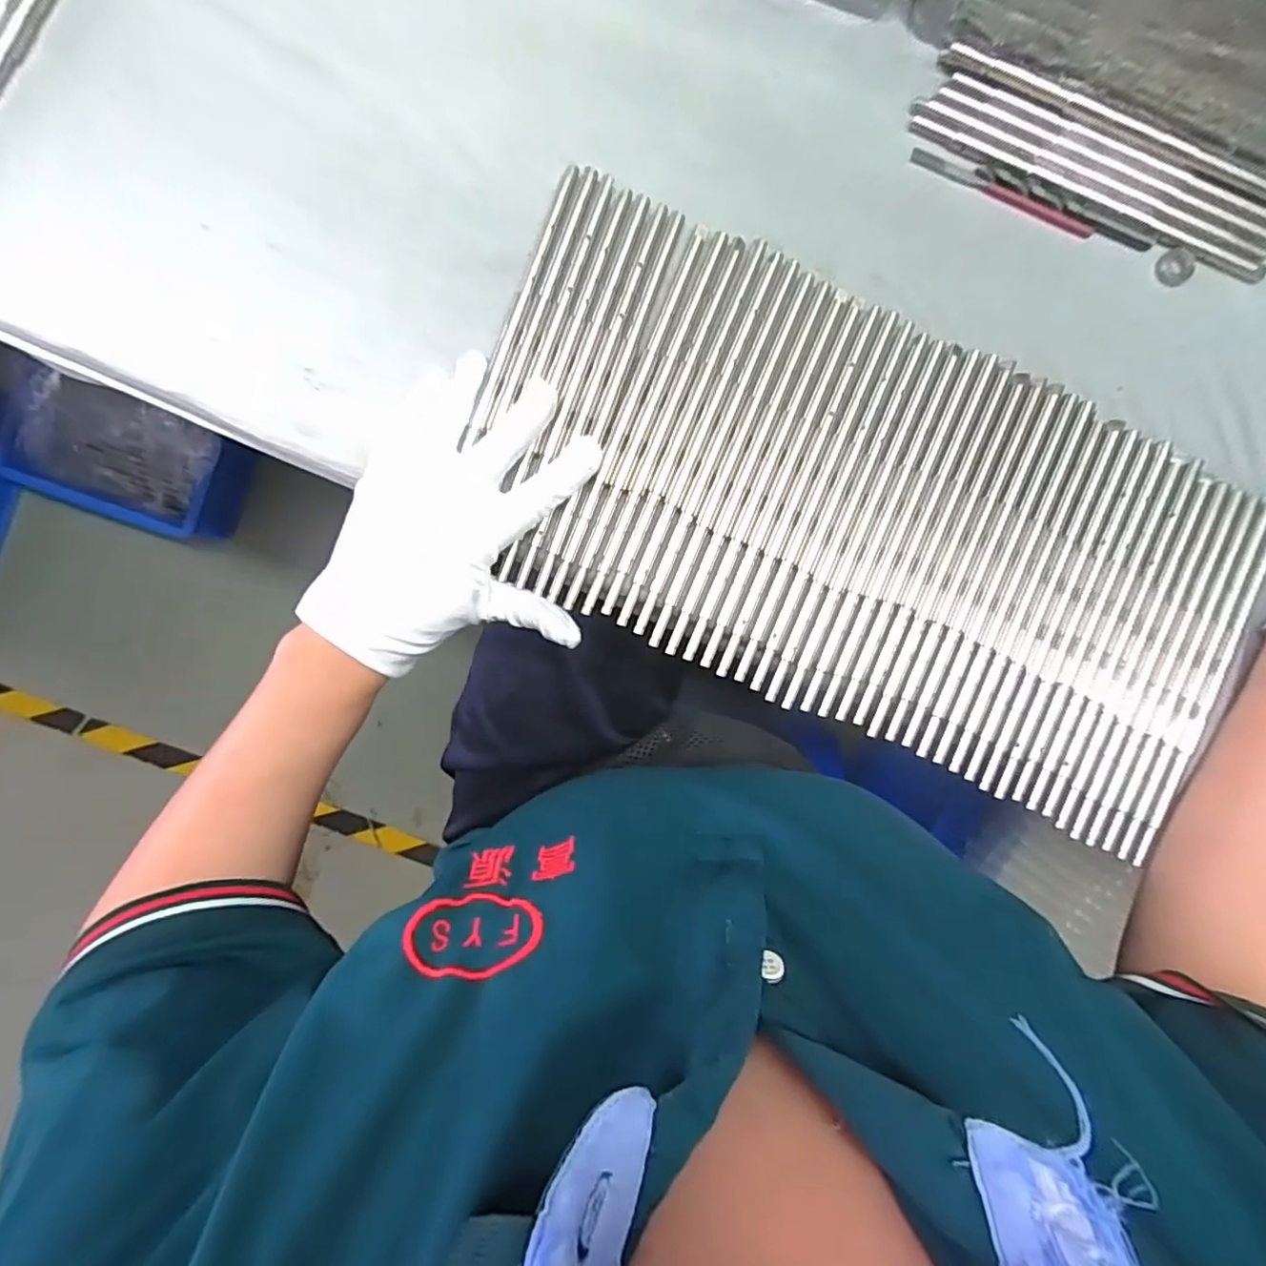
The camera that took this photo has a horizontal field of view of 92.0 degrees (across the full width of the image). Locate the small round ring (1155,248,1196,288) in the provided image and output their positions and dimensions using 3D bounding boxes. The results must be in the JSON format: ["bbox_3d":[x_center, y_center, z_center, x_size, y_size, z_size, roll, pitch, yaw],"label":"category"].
[{"bbox_3d":[0.303,-0.203,0.339,0.022,0.004,0.019,-16,91,-3],"label":"small round ring"}]

